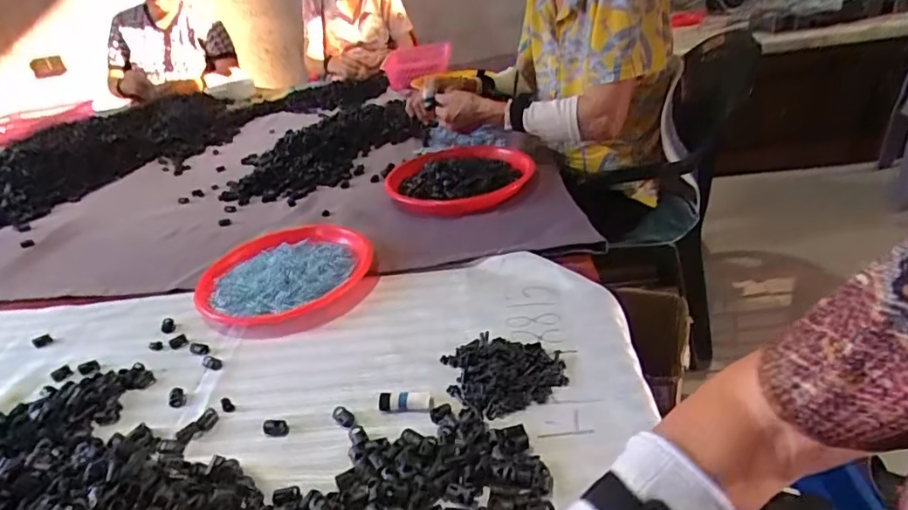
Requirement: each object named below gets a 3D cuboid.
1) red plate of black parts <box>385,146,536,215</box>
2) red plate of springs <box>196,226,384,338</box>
[{"bbox_3d":[0.006,-0.116,0.850,0.225,0.046,0.158,-7,31,1],"label":"red plate of black parts"},{"bbox_3d":[-0.221,0.025,0.718,0.216,0.028,0.197,-6,31,4],"label":"red plate of springs"}]

